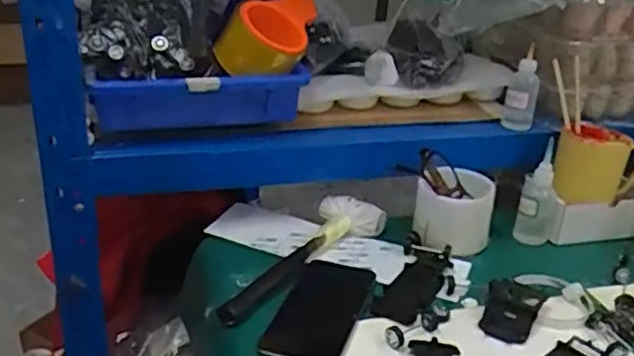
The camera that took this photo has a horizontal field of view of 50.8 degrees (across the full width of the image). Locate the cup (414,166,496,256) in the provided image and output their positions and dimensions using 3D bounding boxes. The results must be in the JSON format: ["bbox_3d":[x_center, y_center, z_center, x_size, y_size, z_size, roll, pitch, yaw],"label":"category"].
[{"bbox_3d":[0.159,0.038,0.777,0.086,0.075,0.079,8,25,12],"label":"cup"}]

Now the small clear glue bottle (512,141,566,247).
[{"bbox_3d":[0.270,0.024,0.798,0.051,0.111,0.034,13,27,21],"label":"small clear glue bottle"}]

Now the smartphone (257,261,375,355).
[{"bbox_3d":[0.004,0.126,0.649,0.078,0.008,0.169,10,26,15],"label":"smartphone"}]

